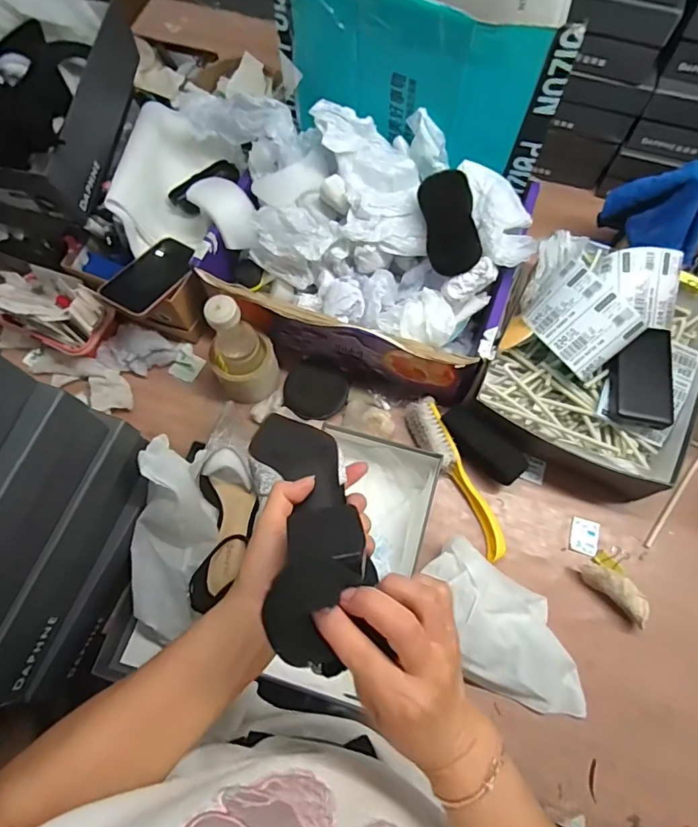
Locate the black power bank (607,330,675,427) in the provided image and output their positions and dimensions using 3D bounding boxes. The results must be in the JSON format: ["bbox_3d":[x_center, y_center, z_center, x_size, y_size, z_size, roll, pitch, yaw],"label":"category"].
[{"bbox_3d":[0.390,-0.049,0.640,0.075,0.020,0.134,12,70,6],"label":"black power bank"}]

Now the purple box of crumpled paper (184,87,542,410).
[{"bbox_3d":[-0.015,-0.235,0.677,0.472,0.188,0.291,16,71,7],"label":"purple box of crumpled paper"}]

